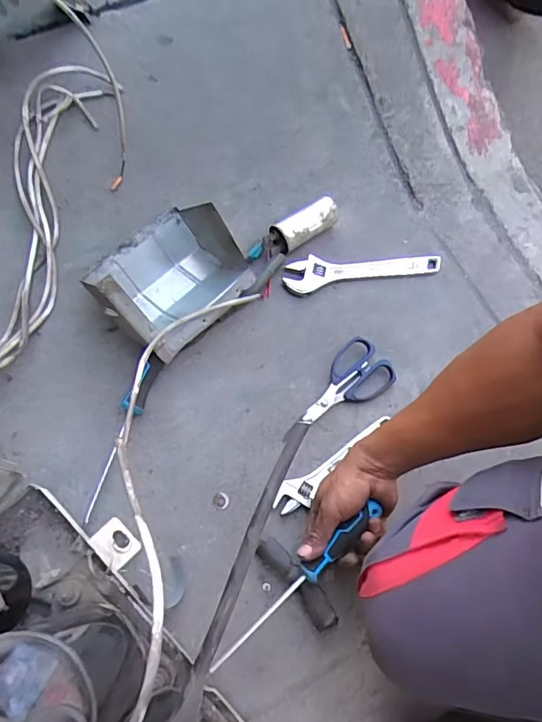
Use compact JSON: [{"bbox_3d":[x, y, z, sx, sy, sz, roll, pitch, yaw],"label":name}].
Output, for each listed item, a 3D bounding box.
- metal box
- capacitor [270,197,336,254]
[{"bbox_3d":[-0.135,-0.117,0.656,0.188,0.112,0.172,-43,76,-13],"label":"metal box"},{"bbox_3d":[0.051,-0.203,0.729,0.115,0.047,0.040,-32,74,-10],"label":"capacitor"}]

